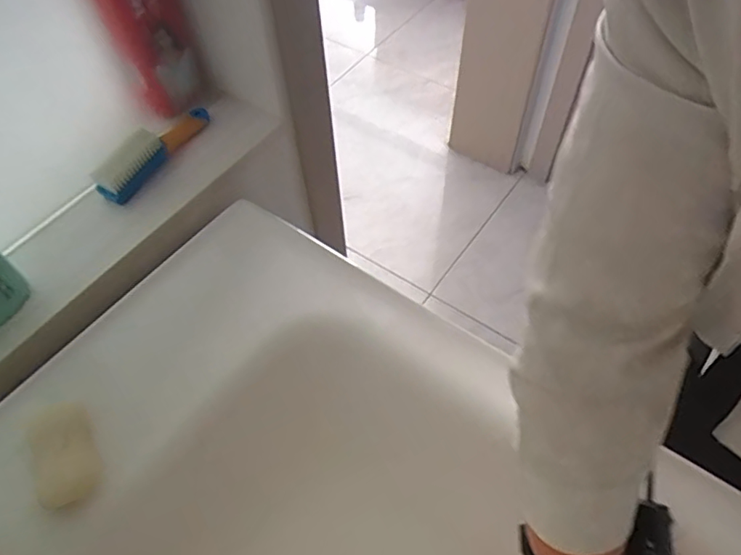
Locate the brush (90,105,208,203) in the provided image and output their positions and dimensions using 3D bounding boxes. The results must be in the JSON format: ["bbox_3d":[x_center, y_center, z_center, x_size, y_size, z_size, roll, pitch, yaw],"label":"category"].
[{"bbox_3d":[-0.236,-0.147,0.588,0.030,0.051,0.153,32,62,21],"label":"brush"}]

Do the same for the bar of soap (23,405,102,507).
[{"bbox_3d":[-0.246,0.140,0.429,0.044,0.016,0.074,-26,59,-15],"label":"bar of soap"}]

